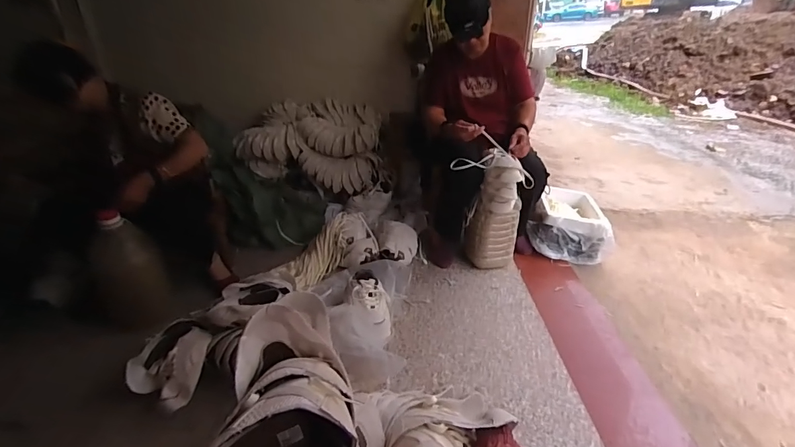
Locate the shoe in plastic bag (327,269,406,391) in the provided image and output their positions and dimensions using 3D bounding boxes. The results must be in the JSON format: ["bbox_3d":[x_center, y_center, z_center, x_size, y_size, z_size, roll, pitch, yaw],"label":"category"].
[{"bbox_3d":[-0.107,0.306,1.231,0.209,0.144,0.424,-2,30,-10],"label":"shoe in plastic bag"}]

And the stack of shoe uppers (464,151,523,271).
[{"bbox_3d":[0.367,-0.029,1.540,0.192,0.458,0.123,8,30,17],"label":"stack of shoe uppers"}]

